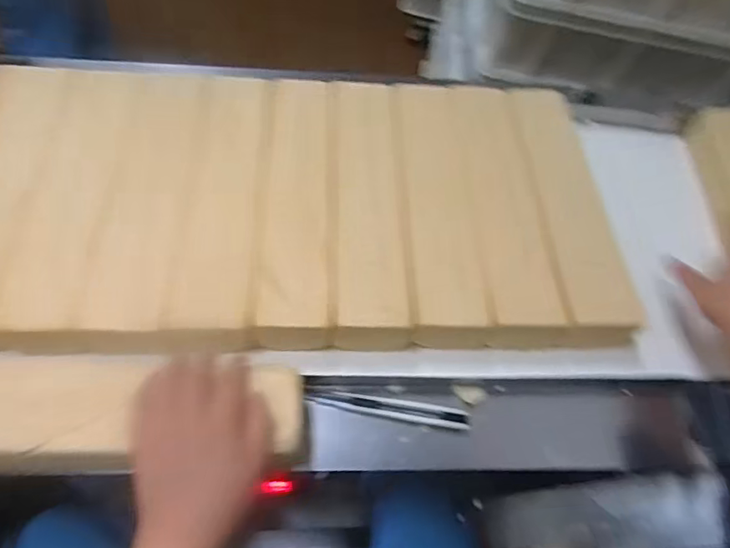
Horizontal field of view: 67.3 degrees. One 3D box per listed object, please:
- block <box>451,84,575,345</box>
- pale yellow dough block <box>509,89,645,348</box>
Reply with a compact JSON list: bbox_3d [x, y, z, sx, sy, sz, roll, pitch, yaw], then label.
[{"bbox_3d":[0.159,-0.086,0.650,0.082,0.048,0.367,2,57,-7],"label":"block"},{"bbox_3d":[0.235,-0.087,0.644,0.078,0.041,0.377,2,58,-6],"label":"pale yellow dough block"}]

